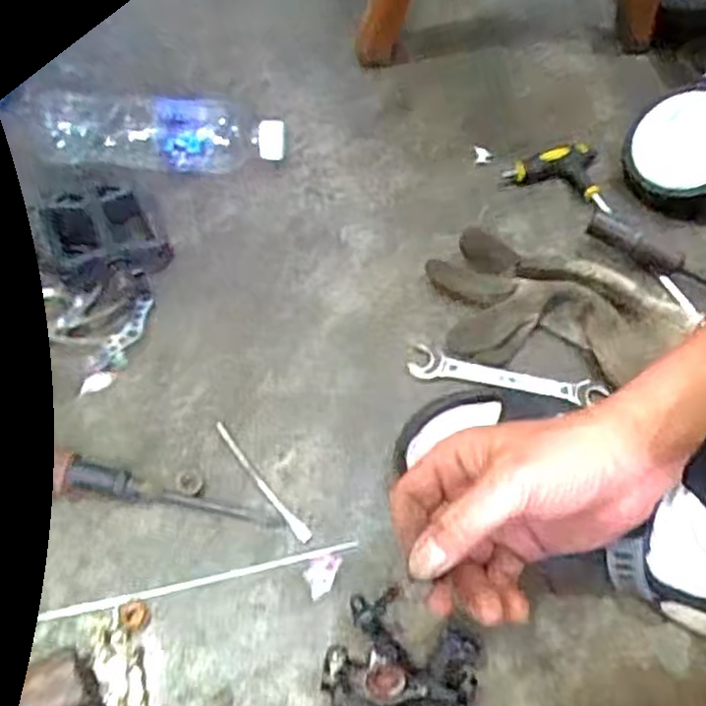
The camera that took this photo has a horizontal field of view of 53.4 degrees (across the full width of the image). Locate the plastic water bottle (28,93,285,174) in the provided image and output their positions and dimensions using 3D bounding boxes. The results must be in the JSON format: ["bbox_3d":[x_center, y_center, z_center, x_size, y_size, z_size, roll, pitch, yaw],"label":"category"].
[{"bbox_3d":[-0.172,-0.189,0.615,0.206,0.057,0.065,1,58,-2],"label":"plastic water bottle"}]

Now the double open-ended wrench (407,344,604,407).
[{"bbox_3d":[0.117,0.017,0.533,0.144,0.004,0.029,12,58,5],"label":"double open-ended wrench"}]

